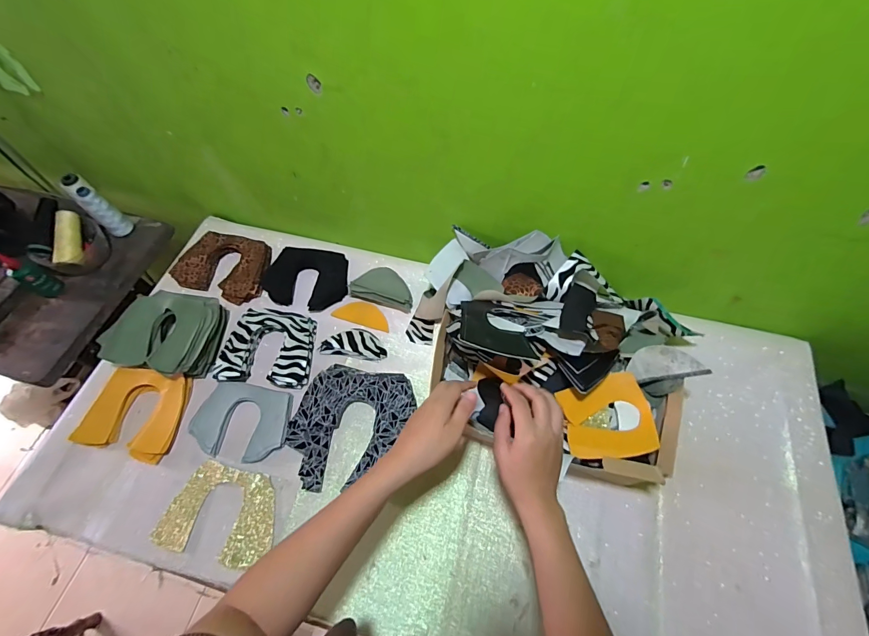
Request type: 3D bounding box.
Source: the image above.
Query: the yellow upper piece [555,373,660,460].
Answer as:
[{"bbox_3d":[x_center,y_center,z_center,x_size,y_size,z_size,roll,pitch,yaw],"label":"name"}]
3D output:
[{"bbox_3d":[0.247,0.141,0.540,0.129,0.021,0.110,-9,61,-5],"label":"yellow upper piece"}]

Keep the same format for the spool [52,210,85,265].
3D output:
[{"bbox_3d":[-0.728,-0.159,0.753,0.040,0.035,0.115,-11,78,-6],"label":"spool"}]

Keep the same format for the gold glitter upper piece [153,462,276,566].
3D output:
[{"bbox_3d":[-0.314,0.290,0.565,0.156,0.009,0.120,13,64,5],"label":"gold glitter upper piece"}]

